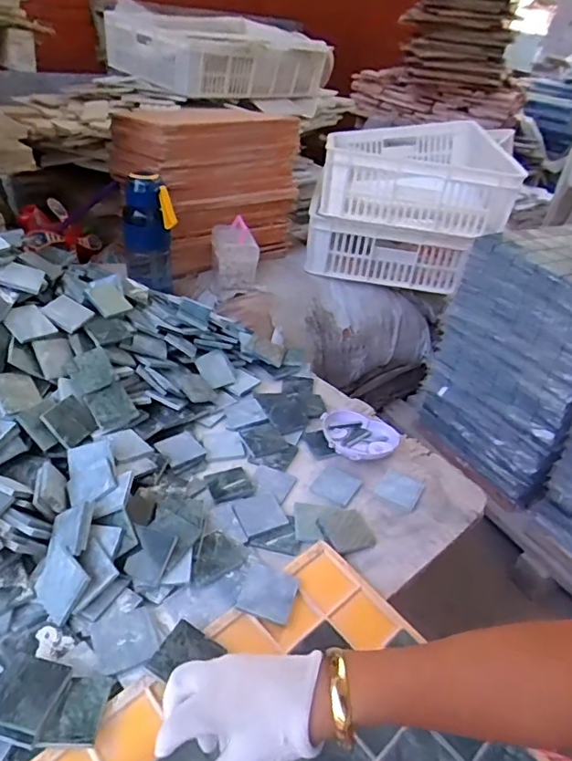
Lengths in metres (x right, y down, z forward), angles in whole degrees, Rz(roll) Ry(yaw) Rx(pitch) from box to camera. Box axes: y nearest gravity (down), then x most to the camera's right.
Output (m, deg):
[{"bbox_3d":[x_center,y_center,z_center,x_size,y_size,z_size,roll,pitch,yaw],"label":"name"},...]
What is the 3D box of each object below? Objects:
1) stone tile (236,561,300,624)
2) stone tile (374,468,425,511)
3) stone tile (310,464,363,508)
[{"bbox_3d":[-0.016,0.197,0.498,0.049,0.008,0.051,17,40,6],"label":"stone tile"},{"bbox_3d":[0.139,0.132,0.650,0.048,0.008,0.053,23,38,22],"label":"stone tile"},{"bbox_3d":[0.060,0.124,0.642,0.050,0.004,0.054,25,38,23],"label":"stone tile"}]

